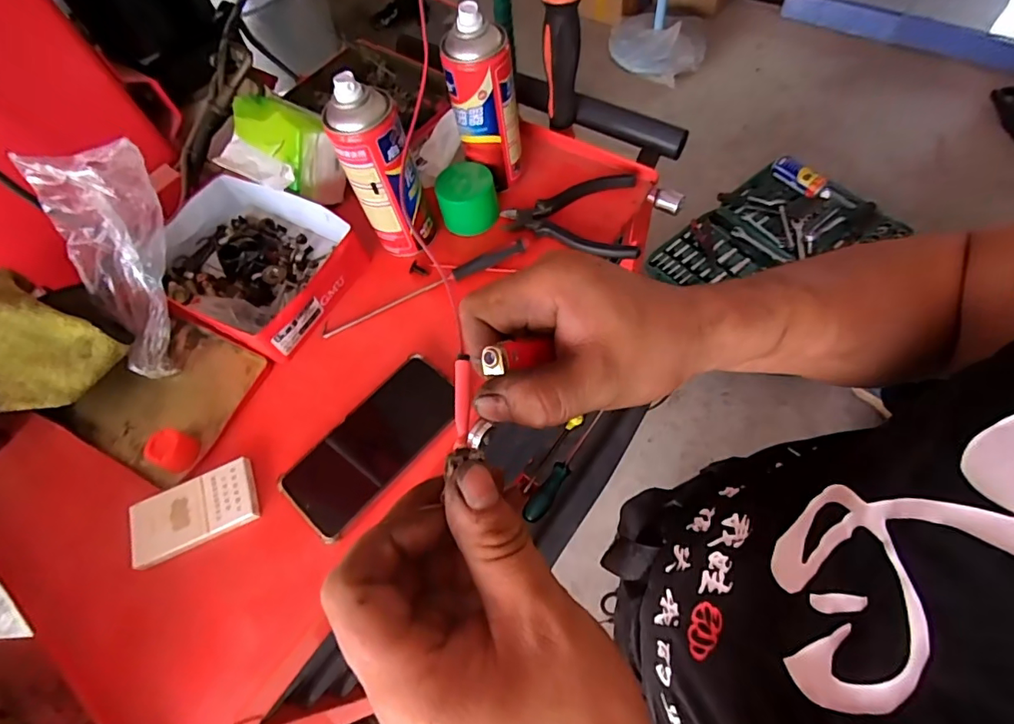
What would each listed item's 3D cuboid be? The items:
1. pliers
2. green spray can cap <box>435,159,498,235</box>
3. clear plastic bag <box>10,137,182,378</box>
[{"bbox_3d":[0.067,-0.156,0.540,0.141,0.017,0.110,-1,62,6],"label":"pliers"},{"bbox_3d":[-0.043,-0.177,0.550,0.063,0.056,0.061,-31,62,-10],"label":"green spray can cap"},{"bbox_3d":[-0.365,-0.090,0.478,0.090,0.212,0.055,-6,19,-1],"label":"clear plastic bag"}]

